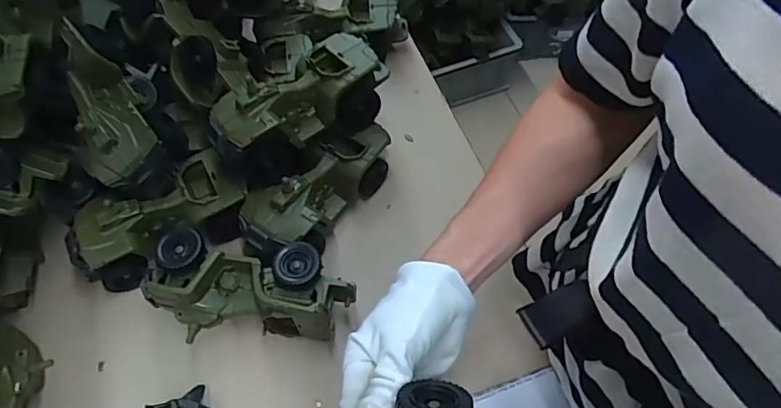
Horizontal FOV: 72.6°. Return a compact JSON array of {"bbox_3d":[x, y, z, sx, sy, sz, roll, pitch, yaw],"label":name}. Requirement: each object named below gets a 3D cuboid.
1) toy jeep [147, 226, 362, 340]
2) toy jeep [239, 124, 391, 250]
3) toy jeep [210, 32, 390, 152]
[{"bbox_3d":[-0.135,0.085,0.511,0.196,0.078,0.093,6,59,5],"label":"toy jeep"},{"bbox_3d":[-0.068,-0.007,0.565,0.180,0.078,0.073,-31,62,-16],"label":"toy jeep"},{"bbox_3d":[-0.093,-0.104,0.550,0.172,0.075,0.078,-29,62,-15],"label":"toy jeep"}]

